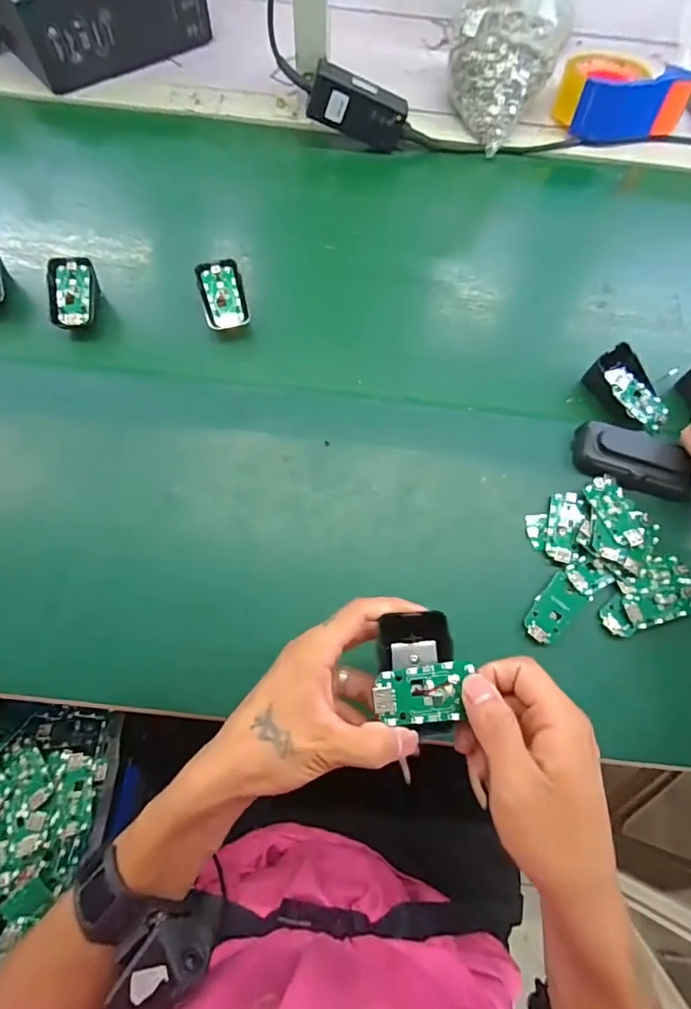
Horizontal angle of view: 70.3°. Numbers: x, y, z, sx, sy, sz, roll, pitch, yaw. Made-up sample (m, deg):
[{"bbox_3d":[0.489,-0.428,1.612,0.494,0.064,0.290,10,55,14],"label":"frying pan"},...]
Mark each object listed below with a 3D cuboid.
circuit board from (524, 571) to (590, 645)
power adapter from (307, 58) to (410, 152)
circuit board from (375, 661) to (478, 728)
[{"bbox_3d":[0.177,0.089,0.414,0.032,0.004,0.060,40,72,12],"label":"circuit board"},{"bbox_3d":[0.017,-0.467,0.580,0.116,0.050,0.027,10,67,-20],"label":"power adapter"},{"bbox_3d":[0.044,0.108,0.282,0.056,0.008,0.031,-2,68,-3],"label":"circuit board"}]

